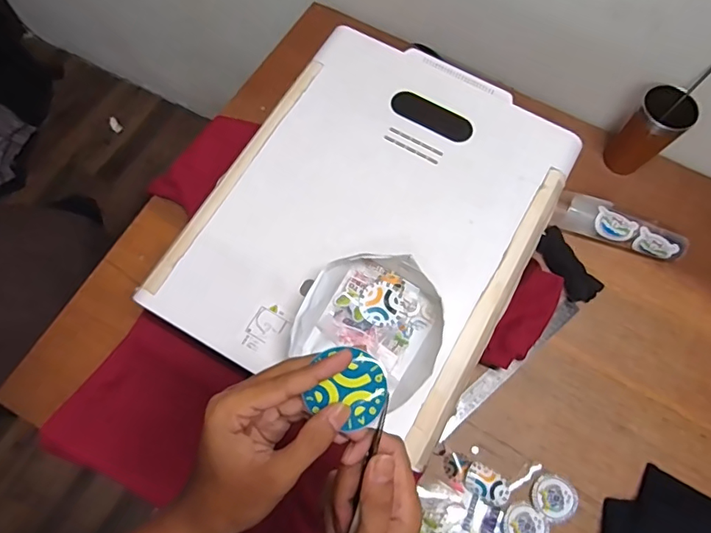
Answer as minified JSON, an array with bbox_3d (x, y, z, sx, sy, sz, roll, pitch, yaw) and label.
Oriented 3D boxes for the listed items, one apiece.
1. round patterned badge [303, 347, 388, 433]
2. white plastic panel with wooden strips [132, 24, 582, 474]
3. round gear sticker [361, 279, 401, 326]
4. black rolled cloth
[{"bbox_3d":[-0.004,0.085,0.341,0.050,0.005,0.053,0,94,4],"label":"round patterned badge"},{"bbox_3d":[0.030,-0.074,0.649,0.394,0.022,0.498,28,71,8],"label":"white plastic panel with wooden strips"},{"bbox_3d":[0.030,0.043,0.589,0.049,0.004,0.053,3,77,-12],"label":"round gear sticker"},{"bbox_3d":[0.339,-0.004,0.795,0.044,0.028,0.128,-24,73,-11],"label":"black rolled cloth"}]

